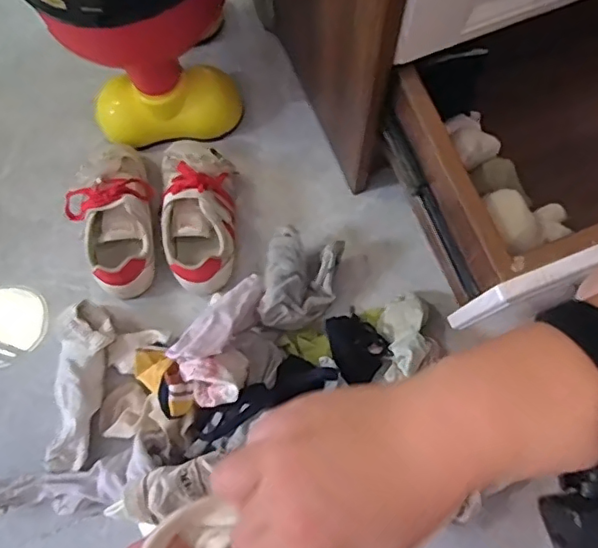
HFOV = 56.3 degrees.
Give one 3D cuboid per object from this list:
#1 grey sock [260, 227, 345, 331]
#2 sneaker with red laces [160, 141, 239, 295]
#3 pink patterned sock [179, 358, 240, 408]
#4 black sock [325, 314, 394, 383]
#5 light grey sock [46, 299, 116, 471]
[{"bbox_3d":[0.002,0.010,0.671,0.084,0.059,0.123,10,74,5],"label":"grey sock"},{"bbox_3d":[-0.125,-0.081,0.694,0.089,0.074,0.200,-1,73,2],"label":"sneaker with red laces"},{"bbox_3d":[-0.092,0.108,0.568,0.042,0.031,0.058,-30,75,-7],"label":"pink patterned sock"},{"bbox_3d":[0.066,0.086,0.663,0.063,0.030,0.081,-35,76,-10],"label":"black sock"},{"bbox_3d":[-0.254,0.126,0.641,0.060,0.057,0.188,10,73,3],"label":"light grey sock"}]

